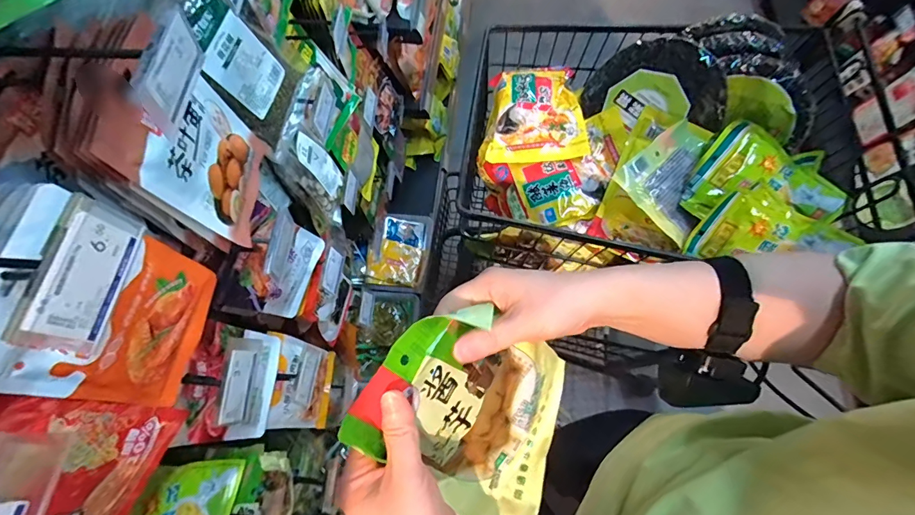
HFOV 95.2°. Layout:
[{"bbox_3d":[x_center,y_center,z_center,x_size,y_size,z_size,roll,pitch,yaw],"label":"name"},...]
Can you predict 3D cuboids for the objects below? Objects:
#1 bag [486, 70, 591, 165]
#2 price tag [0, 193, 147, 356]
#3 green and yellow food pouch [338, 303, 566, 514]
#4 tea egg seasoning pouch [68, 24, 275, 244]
[{"bbox_3d":[0.140,-0.237,0.701,0.151,0.027,0.189,9,67,4],"label":"bag"},{"bbox_3d":[-0.204,0.010,0.229,0.005,0.043,0.080,3,68,10],"label":"price tag"},{"bbox_3d":[0.021,0.115,0.318,0.176,0.036,0.141,41,69,-28],"label":"green and yellow food pouch"},{"bbox_3d":[-0.237,-0.097,0.383,0.022,0.190,0.129,-2,73,6],"label":"tea egg seasoning pouch"}]

